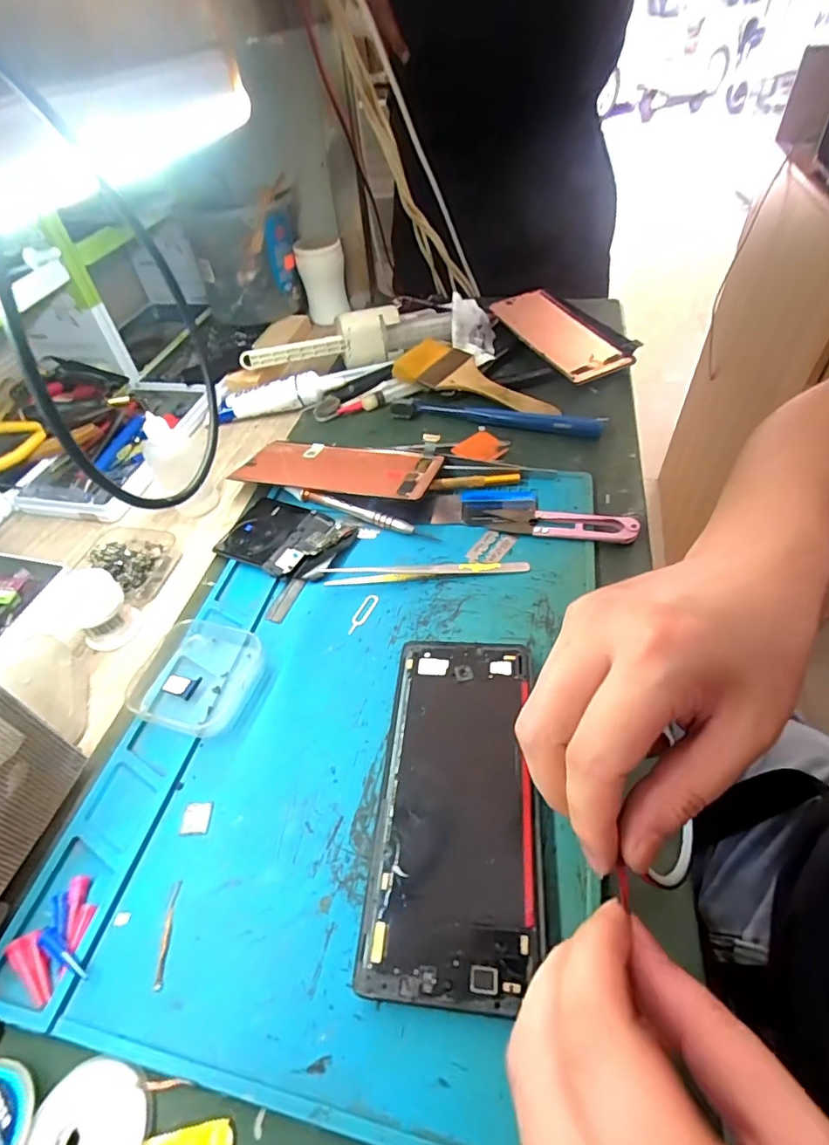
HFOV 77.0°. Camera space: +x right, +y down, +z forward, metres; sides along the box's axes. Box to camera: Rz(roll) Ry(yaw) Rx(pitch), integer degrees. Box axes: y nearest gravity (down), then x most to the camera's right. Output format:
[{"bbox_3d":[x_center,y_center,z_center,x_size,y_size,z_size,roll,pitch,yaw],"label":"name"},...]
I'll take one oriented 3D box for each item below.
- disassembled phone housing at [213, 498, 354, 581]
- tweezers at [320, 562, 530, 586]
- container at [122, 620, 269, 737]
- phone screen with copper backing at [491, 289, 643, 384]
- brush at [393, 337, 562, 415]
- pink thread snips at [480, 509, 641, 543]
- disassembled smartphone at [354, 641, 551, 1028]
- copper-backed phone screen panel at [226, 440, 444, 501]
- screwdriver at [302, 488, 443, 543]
[{"bbox_3d":[-0.092,-0.025,0.375,0.087,0.007,0.062,20,53,20],"label":"disassembled phone housing"},{"bbox_3d":[0.007,-0.001,0.346,0.134,0.006,0.010,-3,49,1],"label":"tweezers"},{"bbox_3d":[-0.122,0.058,0.299,0.062,0.016,0.064,8,50,11],"label":"container"},{"bbox_3d":[0.152,-0.246,0.531,0.082,0.012,0.155,-21,56,-14],"label":"phone screen with copper backing"},{"bbox_3d":[0.058,-0.176,0.483,0.155,0.026,0.058,29,57,26],"label":"brush"},{"bbox_3d":[0.101,-0.035,0.362,0.102,0.012,0.022,9,50,12],"label":"pink thread snips"},{"bbox_3d":[0.022,0.104,0.251,0.074,0.010,0.161,3,49,7],"label":"disassembled smartphone"},{"bbox_3d":[-0.061,-0.084,0.417,0.159,0.006,0.072,8,41,14],"label":"copper-backed phone screen panel"},{"bbox_3d":[-0.036,-0.044,0.382,0.112,0.013,0.008,18,52,19],"label":"screwdriver"}]

